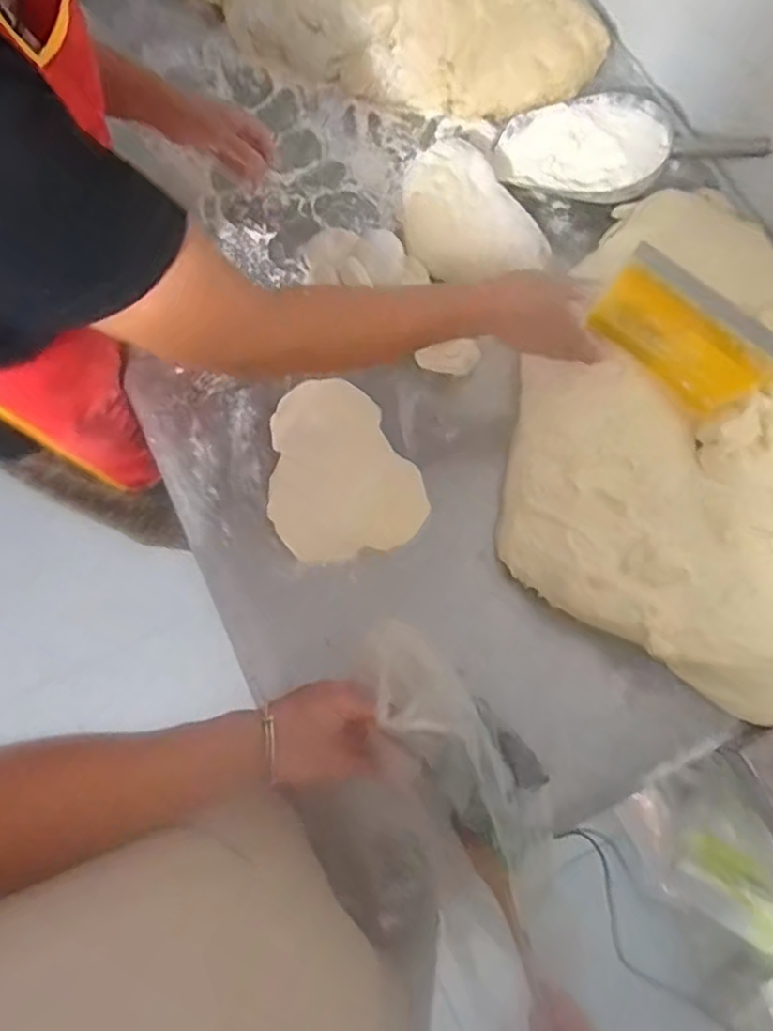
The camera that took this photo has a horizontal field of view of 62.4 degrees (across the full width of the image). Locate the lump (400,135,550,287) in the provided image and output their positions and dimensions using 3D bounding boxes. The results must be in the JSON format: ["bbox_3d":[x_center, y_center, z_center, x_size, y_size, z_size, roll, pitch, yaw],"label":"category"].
[{"bbox_3d":[0.090,-0.342,0.744,0.122,0.074,0.180,-37,77,-9],"label":"lump"}]

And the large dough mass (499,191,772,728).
[{"bbox_3d":[0.368,-0.079,0.655,0.444,0.118,0.487,0,74,1],"label":"large dough mass"}]

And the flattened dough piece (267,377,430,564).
[{"bbox_3d":[-0.051,-0.054,0.699,0.159,0.020,0.194,-13,74,-3],"label":"flattened dough piece"}]

